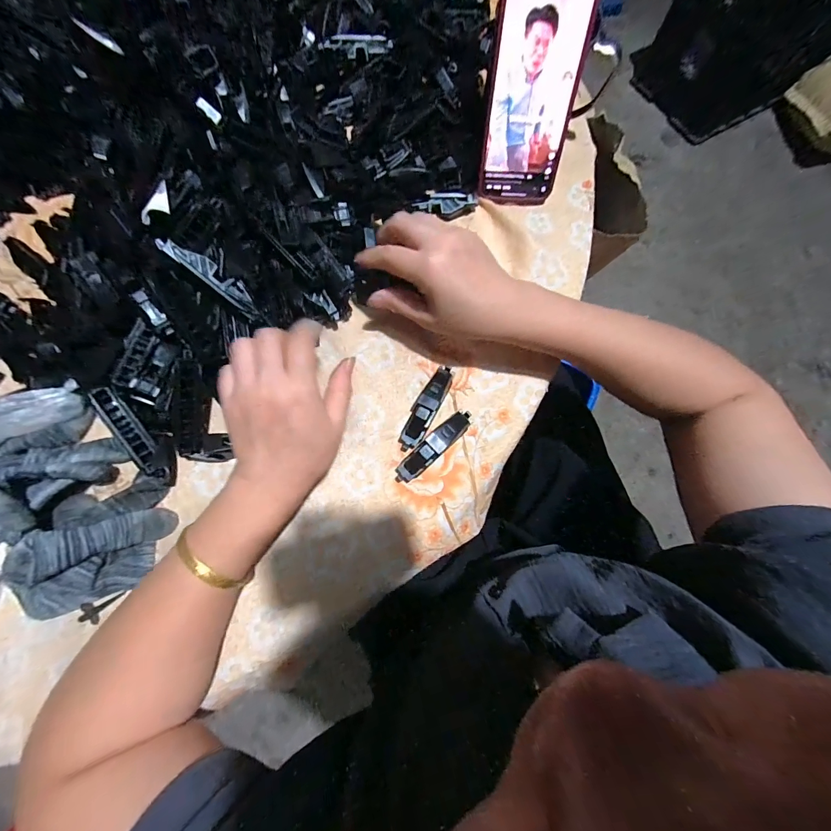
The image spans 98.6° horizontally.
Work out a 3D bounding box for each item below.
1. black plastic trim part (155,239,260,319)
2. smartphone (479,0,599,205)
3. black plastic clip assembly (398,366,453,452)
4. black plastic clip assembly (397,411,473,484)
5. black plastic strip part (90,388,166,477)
[{"bbox_3d":[-0.152,-0.105,0.272,0.077,0.005,0.020,40,55,-25],"label":"black plastic trim part"},{"bbox_3d":[0.105,-0.285,0.319,0.078,0.166,0.014,1,44,0],"label":"smartphone"},{"bbox_3d":[0.010,-0.008,0.313,0.021,0.020,0.081,27,80,5],"label":"black plastic clip assembly"},{"bbox_3d":[0.016,0.026,0.305,0.082,0.020,0.018,-41,81,-8],"label":"black plastic clip assembly"},{"bbox_3d":[-0.225,0.014,0.284,0.018,0.004,0.078,-37,103,-40],"label":"black plastic strip part"}]

